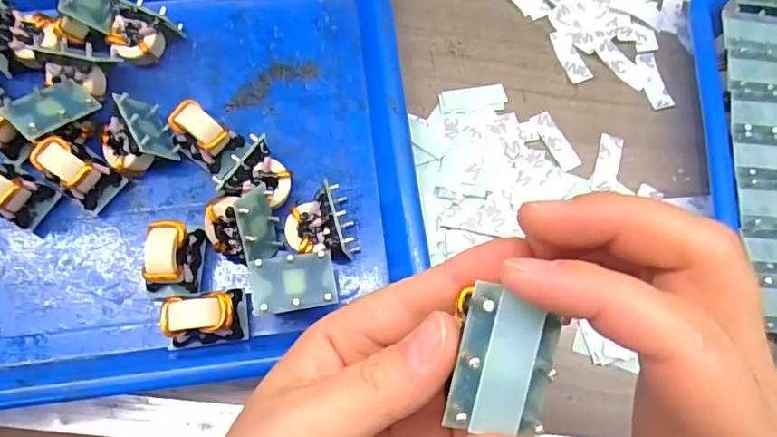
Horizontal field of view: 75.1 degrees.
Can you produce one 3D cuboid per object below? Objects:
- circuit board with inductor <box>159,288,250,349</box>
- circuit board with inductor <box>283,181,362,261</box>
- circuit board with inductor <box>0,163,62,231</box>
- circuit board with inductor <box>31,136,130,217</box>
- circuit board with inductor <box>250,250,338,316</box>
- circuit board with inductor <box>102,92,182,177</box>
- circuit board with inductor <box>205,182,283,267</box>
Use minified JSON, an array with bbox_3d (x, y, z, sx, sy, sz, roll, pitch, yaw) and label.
[{"bbox_3d":[-0.088,0.049,0.246,0.035,0.027,0.023,-8,74,-4],"label":"circuit board with inductor"},{"bbox_3d":[-0.034,0.007,0.264,0.035,0.026,0.036,-27,76,-9],"label":"circuit board with inductor"},{"bbox_3d":[-0.196,-0.014,0.260,0.030,0.036,0.024,31,75,7],"label":"circuit board with inductor"},{"bbox_3d":[-0.162,-0.024,0.265,0.030,0.034,0.026,36,75,9],"label":"circuit board with inductor"},{"bbox_3d":[-0.045,0.033,0.248,0.038,0.029,0.027,-9,74,-4],"label":"circuit board with inductor"},{"bbox_3d":[-0.139,-0.043,0.274,0.031,0.027,0.035,-35,73,12],"label":"circuit board with inductor"},{"bbox_3d":[-0.076,0.003,0.258,0.030,0.029,0.033,3,117,21],"label":"circuit board with inductor"}]

